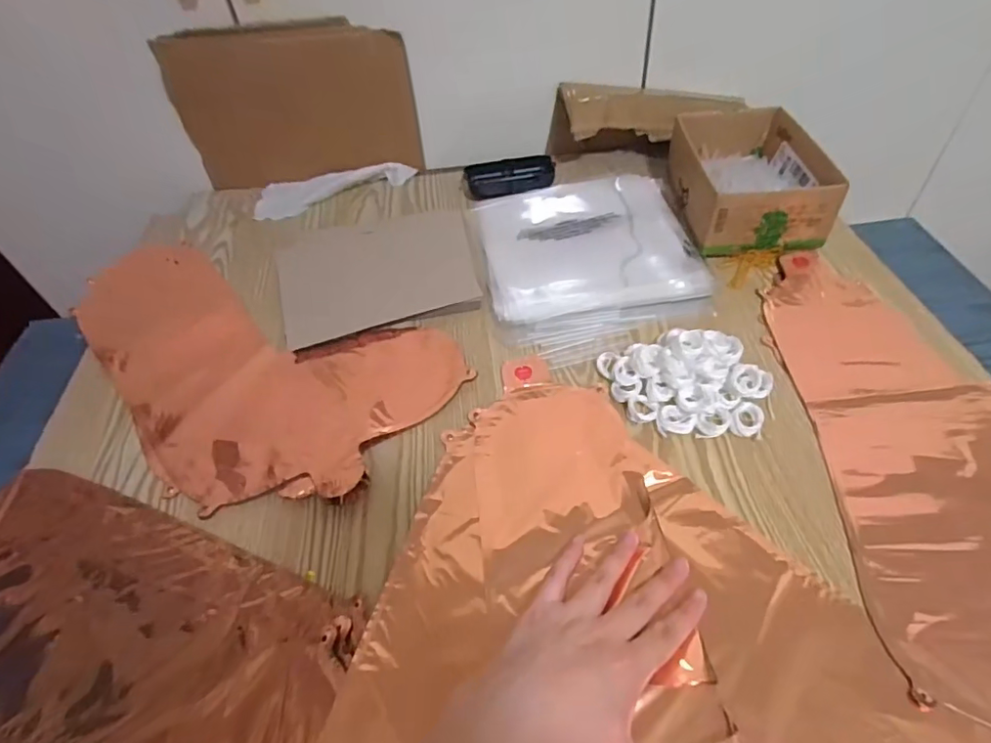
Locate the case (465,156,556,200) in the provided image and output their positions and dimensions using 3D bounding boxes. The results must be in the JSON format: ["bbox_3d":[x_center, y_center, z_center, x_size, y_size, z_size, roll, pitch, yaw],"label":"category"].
[{"bbox_3d":[0.018,-0.245,0.690,0.110,0.023,0.064,-1,49,5],"label":"case"}]

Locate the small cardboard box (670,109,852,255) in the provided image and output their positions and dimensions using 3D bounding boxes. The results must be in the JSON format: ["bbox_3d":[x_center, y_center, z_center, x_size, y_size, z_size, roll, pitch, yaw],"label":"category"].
[{"bbox_3d":[0.273,-0.212,0.602,0.130,0.069,0.198,-4,49,3],"label":"small cardboard box"}]

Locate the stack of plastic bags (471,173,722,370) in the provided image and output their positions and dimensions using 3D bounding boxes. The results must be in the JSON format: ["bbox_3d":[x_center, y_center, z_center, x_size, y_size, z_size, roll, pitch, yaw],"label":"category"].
[{"bbox_3d":[0.100,-0.123,0.576,0.221,0.019,0.265,-9,48,-2],"label":"stack of plastic bags"}]

